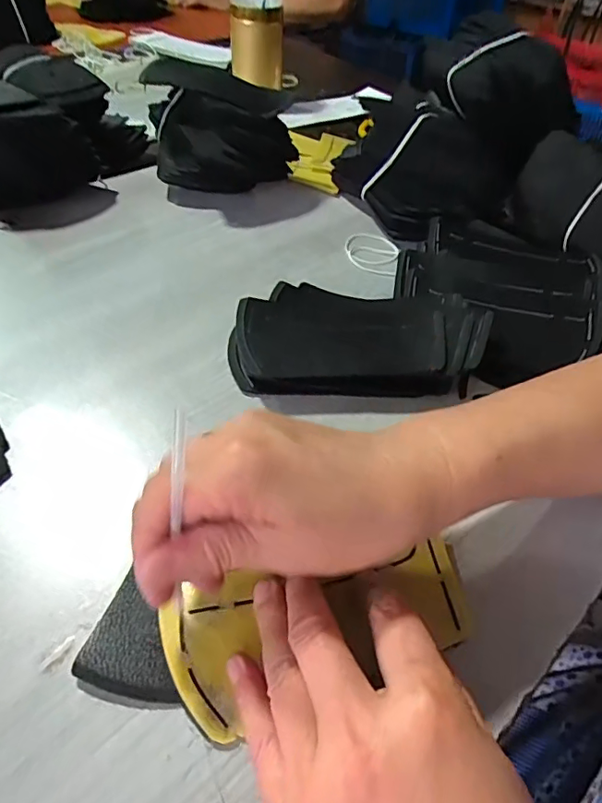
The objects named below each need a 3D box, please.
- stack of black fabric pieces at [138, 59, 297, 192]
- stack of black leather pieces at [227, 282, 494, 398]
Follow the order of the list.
[{"bbox_3d":[-0.081,-0.267,0.524,0.143,0.099,0.121,-3,47,-9],"label":"stack of black fabric pieces"},{"bbox_3d":[0.042,-0.049,0.374,0.183,0.038,0.104,0,47,-6],"label":"stack of black leather pieces"}]

